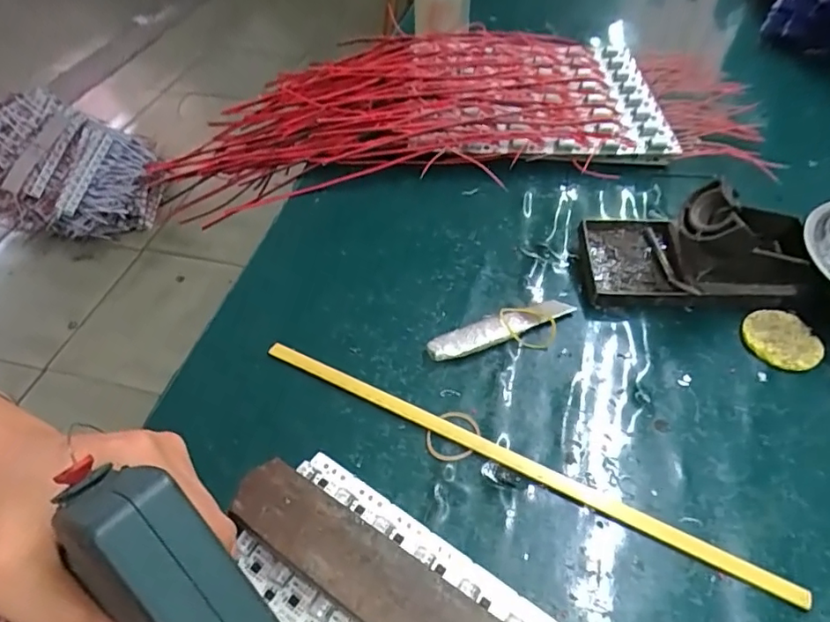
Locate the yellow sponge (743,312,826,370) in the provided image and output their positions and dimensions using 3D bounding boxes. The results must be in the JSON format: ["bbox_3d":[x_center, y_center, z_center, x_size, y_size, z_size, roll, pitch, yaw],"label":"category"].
[{"bbox_3d":[0.238,0.019,0.361,0.043,0.005,0.044,-14,51,-11],"label":"yellow sponge"}]

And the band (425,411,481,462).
[{"bbox_3d":[0.022,0.072,0.319,0.027,0.004,0.033,29,55,23],"label":"band"}]

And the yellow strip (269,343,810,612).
[{"bbox_3d":[0.047,0.081,0.312,0.312,0.004,0.011,22,53,18],"label":"yellow strip"}]

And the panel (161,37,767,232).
[{"bbox_3d":[0.034,-0.207,0.557,0.544,0.060,0.249,-5,49,-4],"label":"panel"}]

